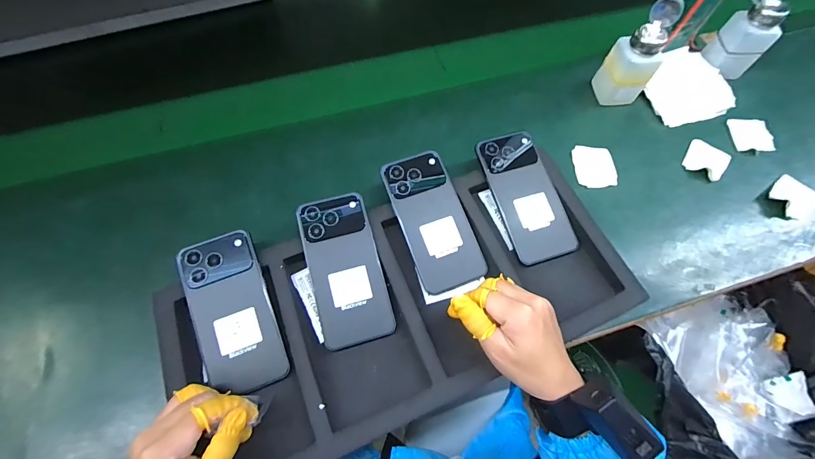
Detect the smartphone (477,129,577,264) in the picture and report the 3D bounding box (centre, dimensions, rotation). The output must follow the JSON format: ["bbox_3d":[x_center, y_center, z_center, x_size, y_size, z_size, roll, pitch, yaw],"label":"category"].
[{"bbox_3d":[0.144,-0.042,0.426,0.072,0.006,0.163,-16,78,-7],"label":"smartphone"}]

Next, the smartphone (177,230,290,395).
[{"bbox_3d":[-0.181,0.083,0.362,0.075,0.005,0.161,-19,77,-15],"label":"smartphone"}]

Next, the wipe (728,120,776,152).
[{"bbox_3d":[0.493,-0.135,0.502,0.056,0.006,0.055,5,65,2],"label":"wipe"}]

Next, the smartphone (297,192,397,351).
[{"bbox_3d":[-0.068,0.041,0.382,0.075,0.007,0.161,-14,79,-7],"label":"smartphone"}]

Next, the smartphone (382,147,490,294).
[{"bbox_3d":[0.029,-0.011,0.408,0.071,0.006,0.162,-20,81,-9],"label":"smartphone"}]

